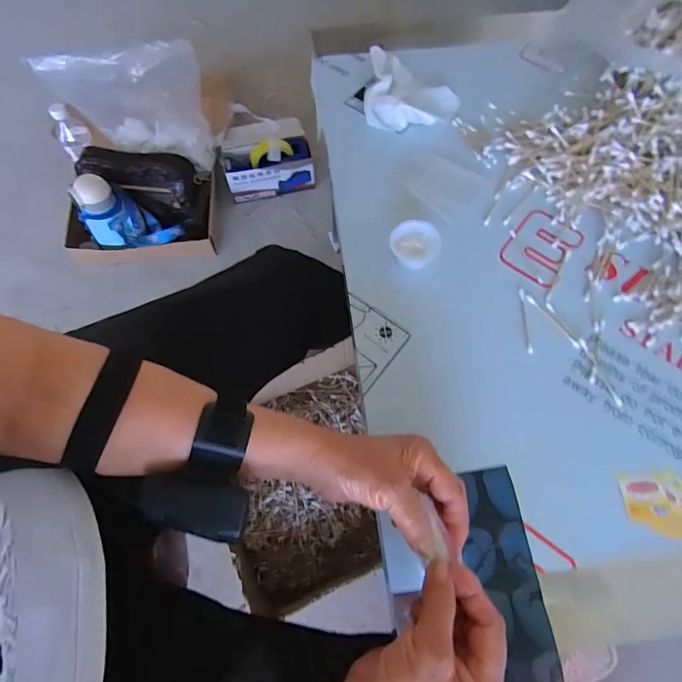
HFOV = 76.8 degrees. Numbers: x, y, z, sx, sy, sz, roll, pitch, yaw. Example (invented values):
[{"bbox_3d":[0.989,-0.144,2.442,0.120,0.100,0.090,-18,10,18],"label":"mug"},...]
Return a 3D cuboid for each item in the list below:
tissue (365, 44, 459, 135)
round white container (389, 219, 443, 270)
[{"bbox_3d":[0.094,-0.327,0.563,0.119,0.032,0.116,7,67,2],"label":"tissue"},{"bbox_3d":[0.082,-0.107,0.475,0.053,0.026,0.047,17,68,6],"label":"round white container"}]

